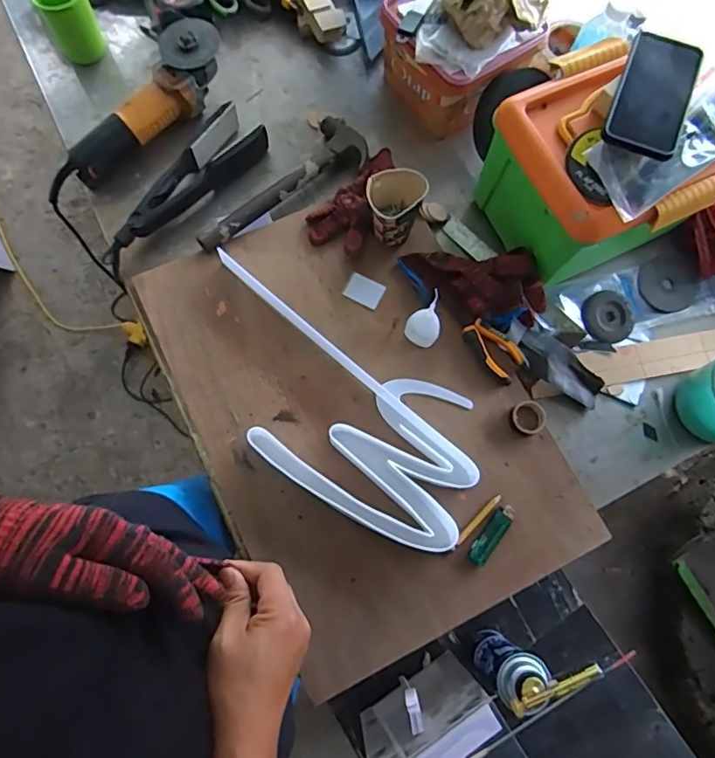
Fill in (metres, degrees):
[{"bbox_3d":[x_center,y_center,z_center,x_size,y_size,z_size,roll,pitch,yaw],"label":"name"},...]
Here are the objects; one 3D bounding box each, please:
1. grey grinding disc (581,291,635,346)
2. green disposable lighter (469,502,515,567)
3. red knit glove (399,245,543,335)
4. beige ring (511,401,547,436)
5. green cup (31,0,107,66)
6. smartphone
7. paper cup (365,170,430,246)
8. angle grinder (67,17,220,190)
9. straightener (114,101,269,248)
[{"bbox_3d":[0.363,-0.090,0.762,0.078,0.007,0.074,0,75,-1],"label":"grey grinding disc"},{"bbox_3d":[0.169,0.196,0.660,0.026,0.013,0.082,37,77,8],"label":"green disposable lighter"},{"bbox_3d":[0.163,-0.129,0.731,0.199,0.051,0.109,2,75,-1],"label":"red knit glove"},{"bbox_3d":[0.225,0.051,0.694,0.041,0.017,0.043,0,75,-1],"label":"beige ring"},{"bbox_3d":[-0.446,-0.560,0.824,0.073,0.114,0.072,0,75,-1],"label":"green cup"},{"bbox_3d":[0.338,-0.327,0.601,0.080,0.014,0.166,21,75,4],"label":"smartphone"},{"bbox_3d":[0.049,-0.232,0.731,0.074,0.097,0.070,0,75,-1],"label":"paper cup"},{"bbox_3d":[-0.318,-0.410,0.784,0.282,0.092,0.087,-42,80,-11],"label":"angle grinder"},{"bbox_3d":[-0.254,-0.295,0.778,0.071,0.048,0.261,44,78,9],"label":"straightener"}]

